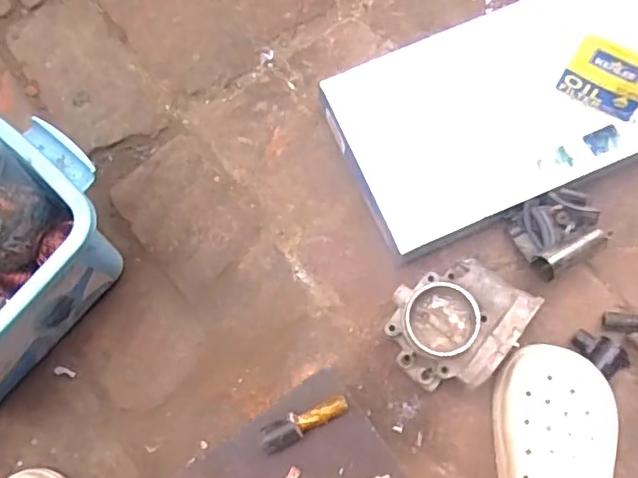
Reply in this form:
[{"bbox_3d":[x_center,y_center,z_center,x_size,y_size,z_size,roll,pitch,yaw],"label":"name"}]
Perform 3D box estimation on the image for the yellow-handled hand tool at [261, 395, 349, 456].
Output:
[{"bbox_3d":[-0.012,0.158,0.520,0.079,0.018,0.025,-28,76,-5],"label":"yellow-handled hand tool"}]

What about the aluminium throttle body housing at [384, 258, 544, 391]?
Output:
[{"bbox_3d":[0.126,0.080,0.579,0.104,0.069,0.123,41,80,11],"label":"aluminium throttle body housing"}]

